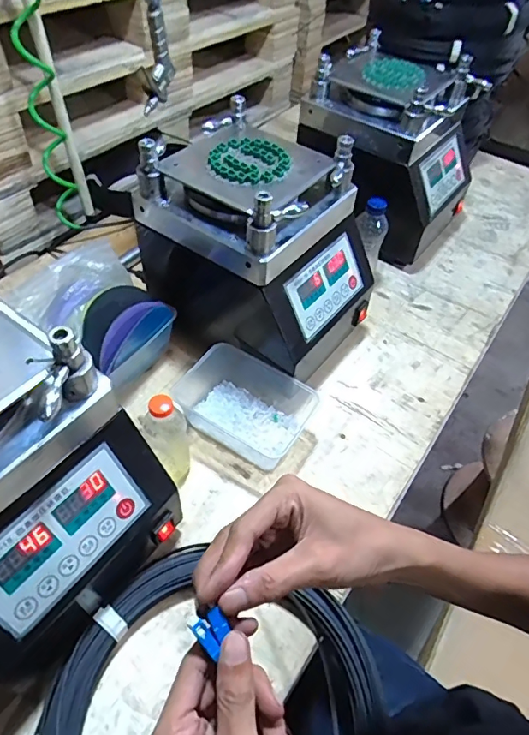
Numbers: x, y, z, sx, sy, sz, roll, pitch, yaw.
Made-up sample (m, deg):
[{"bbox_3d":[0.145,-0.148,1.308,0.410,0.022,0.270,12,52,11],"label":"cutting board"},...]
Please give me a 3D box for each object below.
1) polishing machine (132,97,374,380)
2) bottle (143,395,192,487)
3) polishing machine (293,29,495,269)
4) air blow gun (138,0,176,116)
[{"bbox_3d":[-0.001,-0.157,0.696,0.278,0.280,0.216,30,55,18],"label":"polishing machine"},{"bbox_3d":[-0.114,0.081,0.586,0.056,0.139,0.066,-21,56,-20],"label":"bottle"},{"bbox_3d":[0.226,-0.393,0.895,0.272,0.299,0.220,32,56,20],"label":"polishing machine"},{"bbox_3d":[-0.149,-0.442,0.639,0.027,0.170,0.063,12,51,5],"label":"air blow gun"}]

